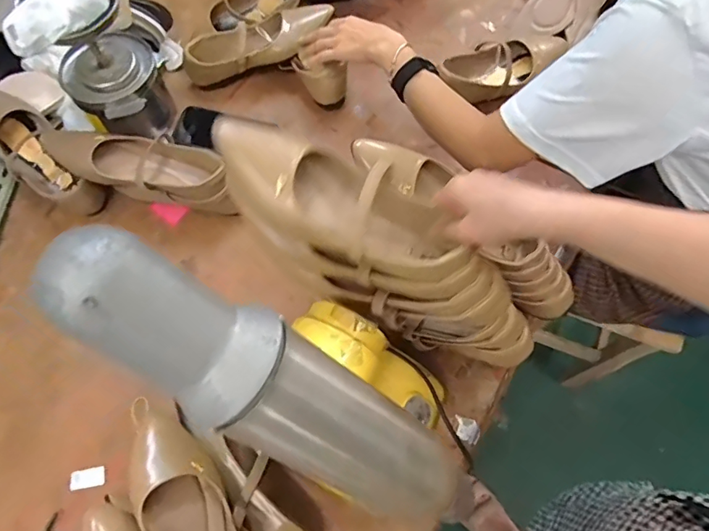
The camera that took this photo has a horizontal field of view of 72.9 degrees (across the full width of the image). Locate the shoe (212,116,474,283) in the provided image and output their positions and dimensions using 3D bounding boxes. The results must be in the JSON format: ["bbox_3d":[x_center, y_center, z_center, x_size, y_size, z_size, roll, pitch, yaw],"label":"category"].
[{"bbox_3d":[-0.015,-0.057,0.447,0.241,0.059,0.089,26,69,-10],"label":"shoe"}]

